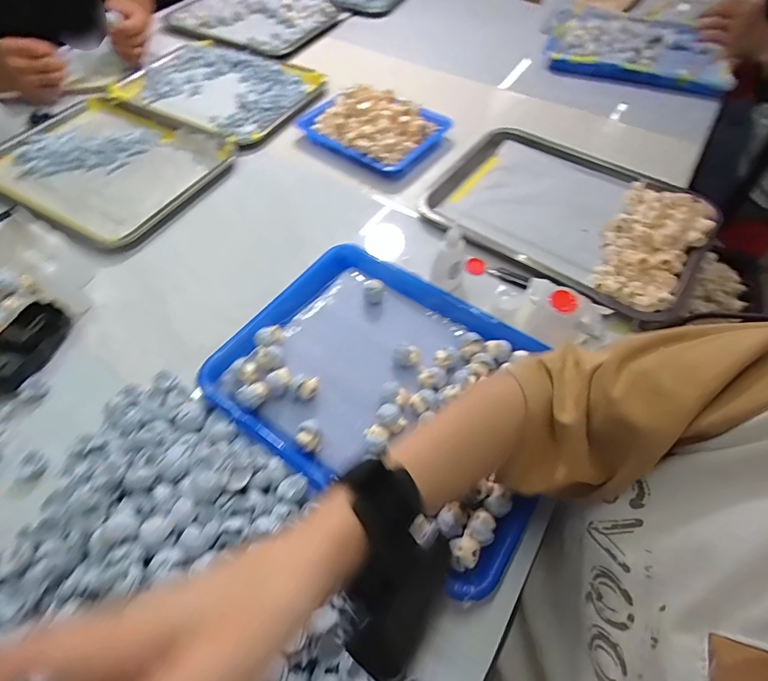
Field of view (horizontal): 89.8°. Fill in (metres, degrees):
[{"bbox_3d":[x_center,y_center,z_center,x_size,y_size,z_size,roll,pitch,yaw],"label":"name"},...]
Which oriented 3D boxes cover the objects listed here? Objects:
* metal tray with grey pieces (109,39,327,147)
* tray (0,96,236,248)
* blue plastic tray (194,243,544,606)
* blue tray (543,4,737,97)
[{"bbox_3d":[-0.322,-0.485,0.727,0.363,0.016,0.248,24,62,15],"label":"metal tray with grey pieces"},{"bbox_3d":[-0.435,-0.287,0.605,0.337,0.017,0.260,26,63,15],"label":"tray"},{"bbox_3d":[0.007,0.039,0.394,0.329,0.039,0.243,32,64,18],"label":"blue plastic tray"},{"bbox_3d":[0.530,-0.622,0.808,0.347,0.043,0.273,22,63,12],"label":"blue tray"}]

